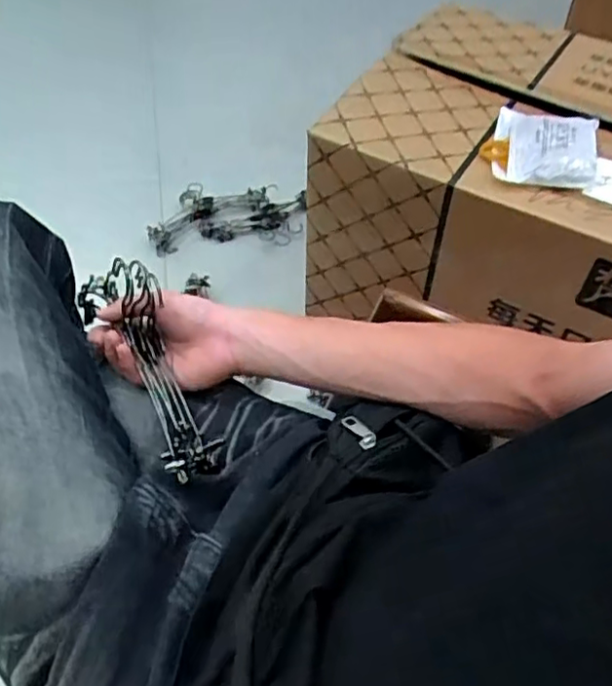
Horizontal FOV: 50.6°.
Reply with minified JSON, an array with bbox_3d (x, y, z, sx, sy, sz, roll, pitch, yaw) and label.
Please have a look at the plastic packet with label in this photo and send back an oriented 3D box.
[{"bbox_3d":[0.326,-0.274,0.900,0.149,0.037,0.164,15,52,10],"label":"plastic packet with label"}]

